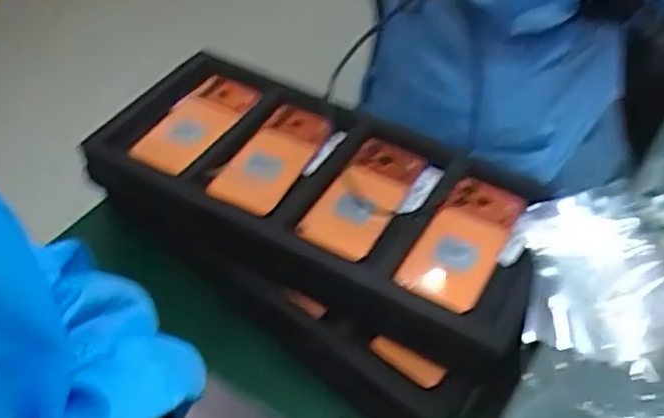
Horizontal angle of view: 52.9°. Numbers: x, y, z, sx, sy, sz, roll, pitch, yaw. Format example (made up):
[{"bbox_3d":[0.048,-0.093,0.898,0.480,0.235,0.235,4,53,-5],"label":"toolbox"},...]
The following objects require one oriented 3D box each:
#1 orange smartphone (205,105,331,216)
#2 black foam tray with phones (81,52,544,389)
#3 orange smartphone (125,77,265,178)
[{"bbox_3d":[-0.064,-0.056,0.734,0.074,0.012,0.153,28,63,12],"label":"orange smartphone"},{"bbox_3d":[-0.013,-0.012,0.718,0.477,0.075,0.232,23,50,18],"label":"black foam tray with phones"},{"bbox_3d":[-0.156,-0.097,0.757,0.068,0.014,0.157,35,58,11],"label":"orange smartphone"}]

